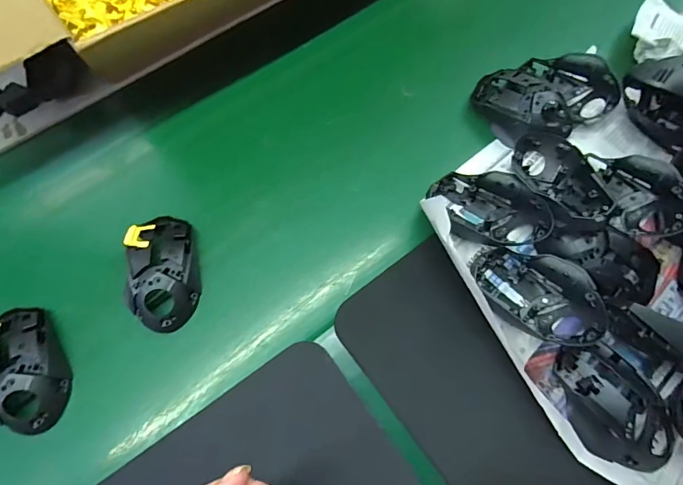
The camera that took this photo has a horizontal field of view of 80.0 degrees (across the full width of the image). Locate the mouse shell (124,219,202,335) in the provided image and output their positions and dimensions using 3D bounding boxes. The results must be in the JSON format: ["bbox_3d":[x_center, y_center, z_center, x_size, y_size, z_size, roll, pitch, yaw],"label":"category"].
[{"bbox_3d":[-0.177,0.026,0.403,0.062,0.033,0.116,-9,68,-4],"label":"mouse shell"}]

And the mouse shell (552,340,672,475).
[{"bbox_3d":[0.236,0.136,0.343,0.072,0.029,0.103,-13,68,-6],"label":"mouse shell"}]

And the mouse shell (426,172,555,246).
[{"bbox_3d":[0.146,-0.035,0.408,0.112,0.041,0.061,25,69,10],"label":"mouse shell"}]

